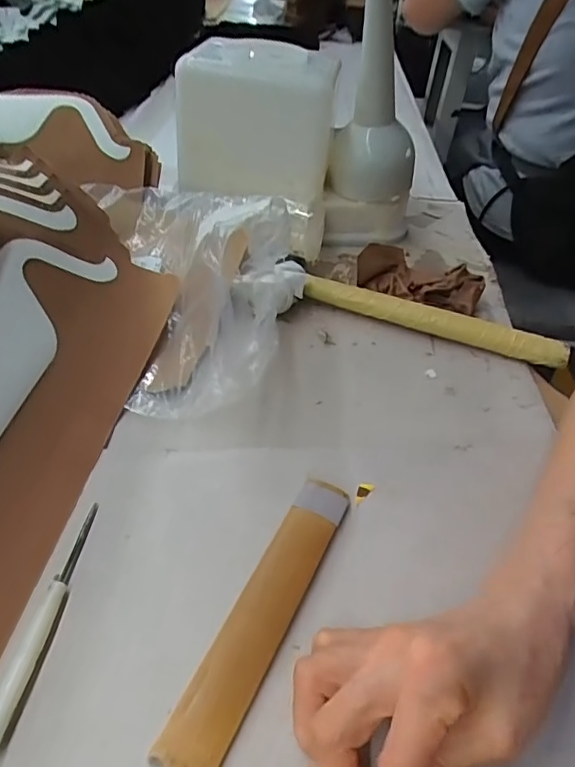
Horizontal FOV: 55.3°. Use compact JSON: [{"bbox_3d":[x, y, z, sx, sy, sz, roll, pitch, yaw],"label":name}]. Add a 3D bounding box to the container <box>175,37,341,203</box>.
[{"bbox_3d":[-0.032,-0.264,0.556,0.159,0.113,0.124,7,43,-1],"label":"container"}]

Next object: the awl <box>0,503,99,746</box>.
[{"bbox_3d":[-0.124,0.121,0.288,0.010,0.014,0.128,10,43,2],"label":"awl"}]

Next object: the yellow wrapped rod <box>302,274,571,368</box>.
[{"bbox_3d":[0.125,-0.056,0.481,0.225,0.025,0.021,17,45,12],"label":"yellow wrapped rod"}]

